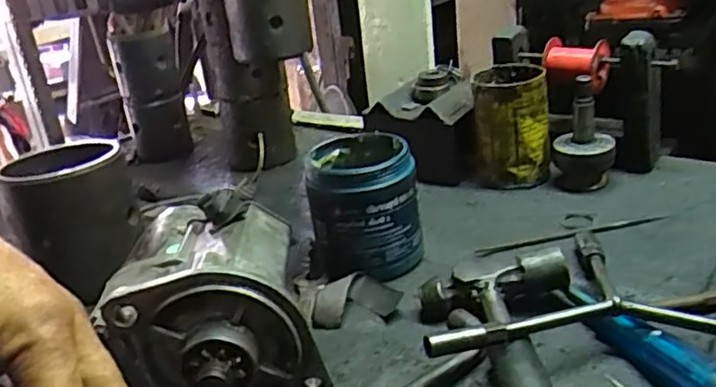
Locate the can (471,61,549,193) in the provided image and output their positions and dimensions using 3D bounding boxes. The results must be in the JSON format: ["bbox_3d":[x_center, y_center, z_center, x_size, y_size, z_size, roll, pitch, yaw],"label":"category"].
[{"bbox_3d":[0.158,-0.070,0.674,0.078,0.113,0.083,-2,22,11],"label":"can"}]

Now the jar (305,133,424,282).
[{"bbox_3d":[0.006,0.009,0.546,0.092,0.097,0.091,-6,22,2],"label":"jar"}]

